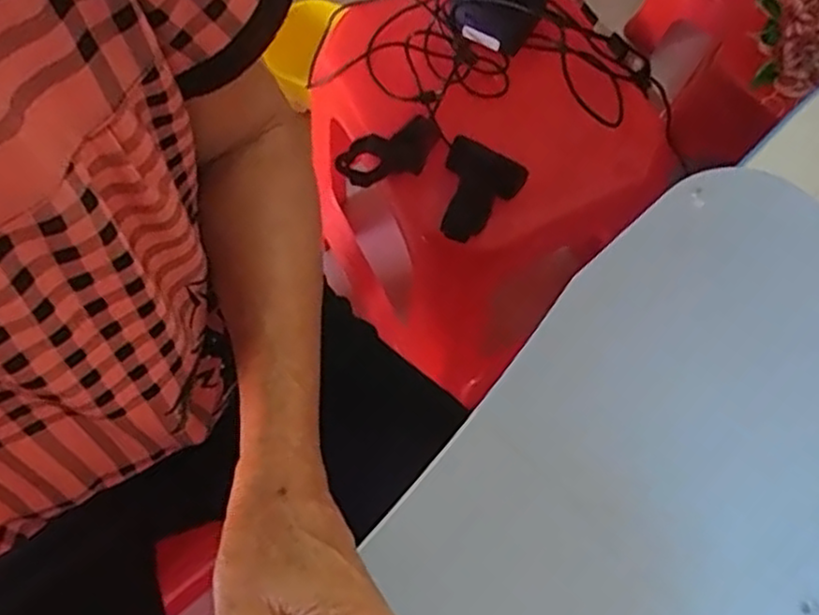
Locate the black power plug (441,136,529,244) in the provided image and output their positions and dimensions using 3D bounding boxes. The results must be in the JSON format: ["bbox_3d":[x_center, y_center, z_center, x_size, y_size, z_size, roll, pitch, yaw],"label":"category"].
[{"bbox_3d":[0.050,-0.105,0.643,0.073,0.028,0.082,37,74,14],"label":"black power plug"}]

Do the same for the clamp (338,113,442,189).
[{"bbox_3d":[-0.021,-0.138,0.665,0.095,0.031,0.046,-16,68,15],"label":"clamp"}]

